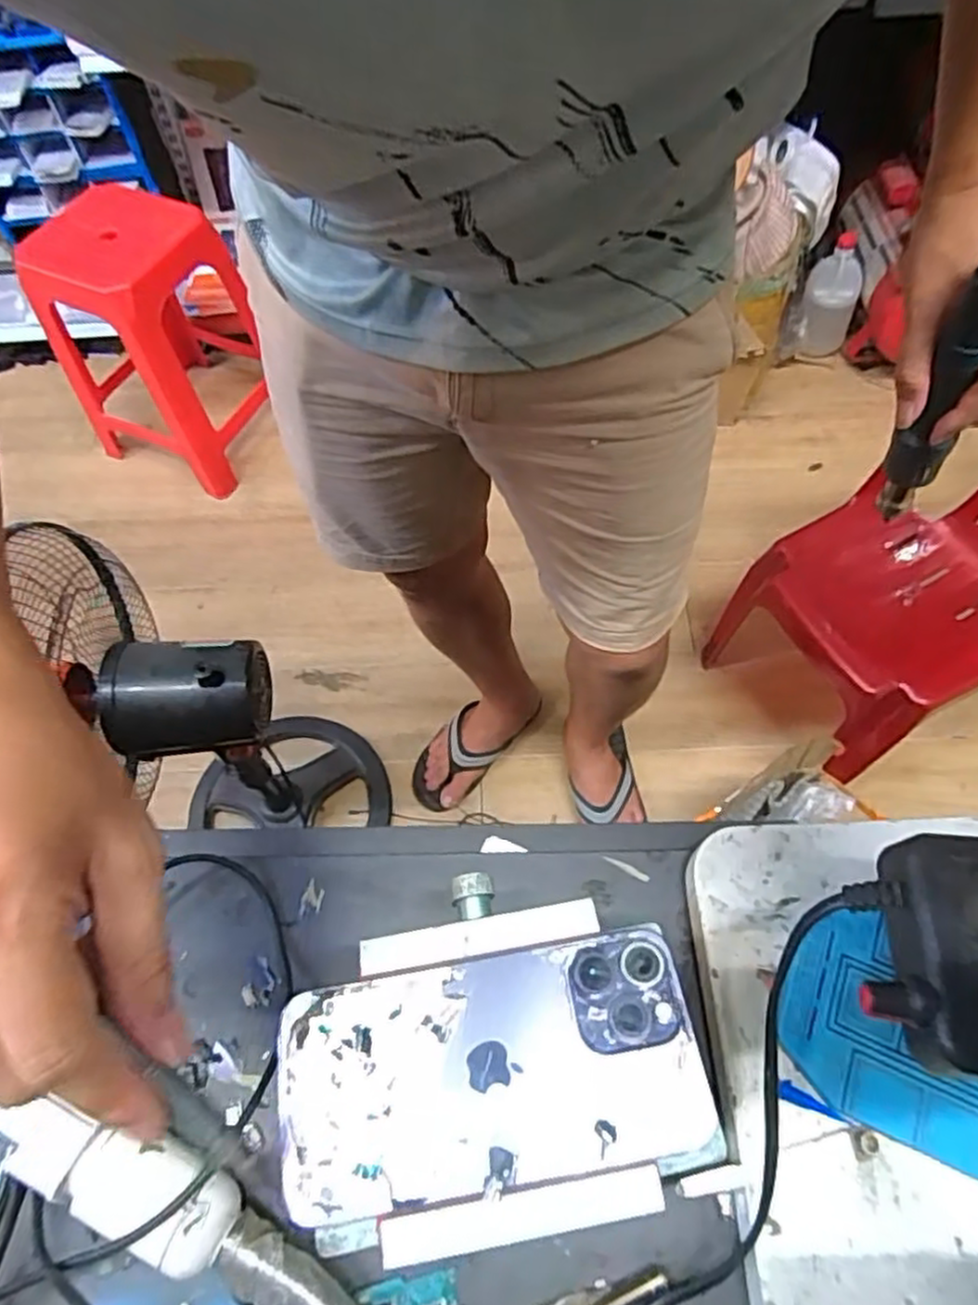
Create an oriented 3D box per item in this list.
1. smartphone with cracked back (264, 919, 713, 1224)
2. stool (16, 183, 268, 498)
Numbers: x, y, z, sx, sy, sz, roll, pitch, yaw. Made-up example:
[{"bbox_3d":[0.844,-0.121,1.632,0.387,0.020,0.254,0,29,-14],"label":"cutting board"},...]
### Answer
[{"bbox_3d":[0.000,0.158,0.277,0.156,0.007,0.075,-10,62,-3],"label":"smartphone with cracked back"},{"bbox_3d":[-0.632,-0.598,1.434,0.328,0.454,0.309,29,67,17],"label":"stool"}]

